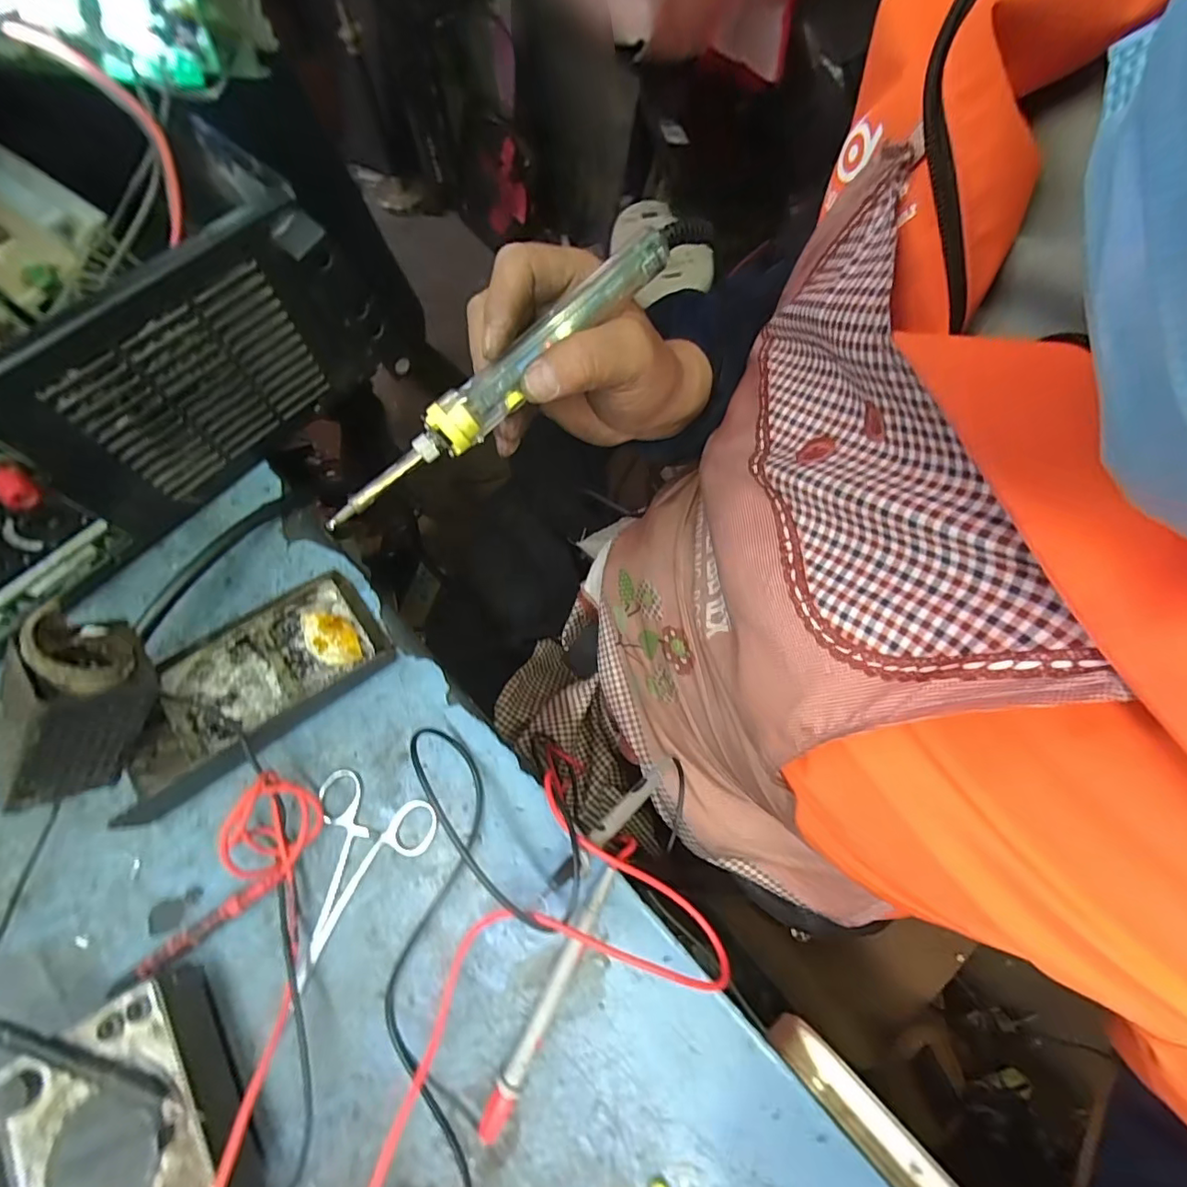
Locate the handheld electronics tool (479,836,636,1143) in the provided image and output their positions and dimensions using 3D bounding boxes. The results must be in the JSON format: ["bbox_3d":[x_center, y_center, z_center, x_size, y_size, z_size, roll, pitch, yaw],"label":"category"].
[{"bbox_3d":[-0.016,0.196,0.279,0.011,0.014,0.145,28,74,10],"label":"handheld electronics tool"}]

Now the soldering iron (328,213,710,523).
[{"bbox_3d":[-0.036,-0.111,0.268,0.232,0.018,0.019,-41,75,-1],"label":"soldering iron"}]

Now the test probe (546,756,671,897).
[{"bbox_3d":[0.015,0.132,0.319,0.012,0.007,0.125,47,39,15],"label":"test probe"}]

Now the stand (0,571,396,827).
[{"bbox_3d":[-0.207,0.044,0.282,0.163,0.108,0.066,-36,74,-11],"label":"stand"}]

